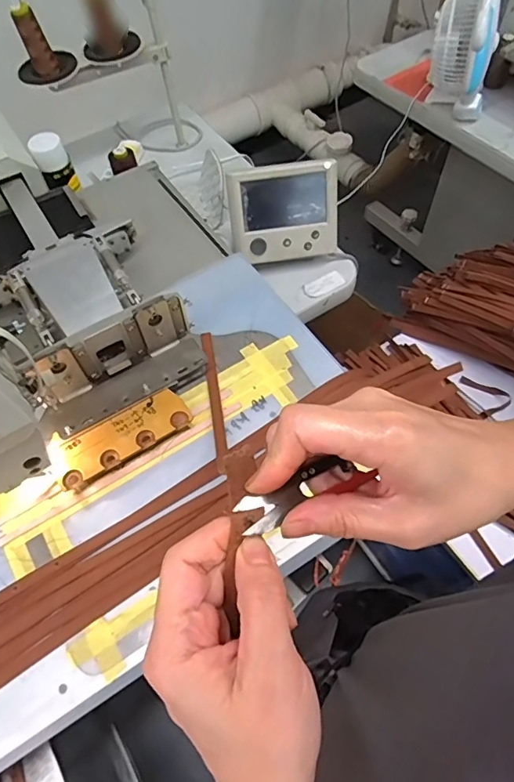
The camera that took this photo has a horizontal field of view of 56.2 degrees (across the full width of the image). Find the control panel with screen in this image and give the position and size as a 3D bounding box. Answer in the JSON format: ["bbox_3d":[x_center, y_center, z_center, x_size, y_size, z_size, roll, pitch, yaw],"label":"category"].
[{"bbox_3d":[0.051,-0.332,0.896,0.205,0.168,0.038,-10,34,-5],"label":"control panel with screen"}]

